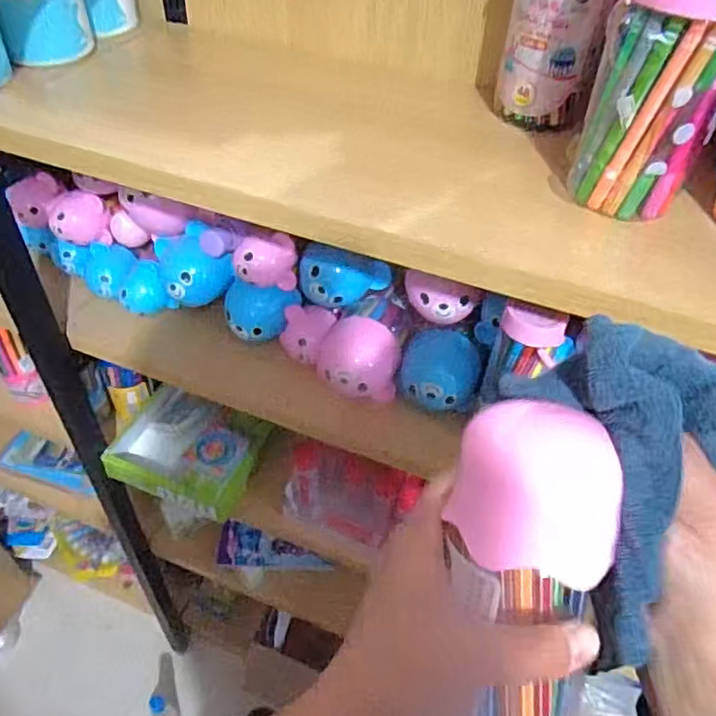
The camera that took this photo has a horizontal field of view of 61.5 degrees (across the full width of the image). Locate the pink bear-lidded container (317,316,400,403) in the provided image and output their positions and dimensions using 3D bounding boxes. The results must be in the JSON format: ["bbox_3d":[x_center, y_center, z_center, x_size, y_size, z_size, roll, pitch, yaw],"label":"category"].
[{"bbox_3d":[0.000,0.002,0.607,0.074,0.064,0.080,-5,47,-9],"label":"pink bear-lidded container"}]

